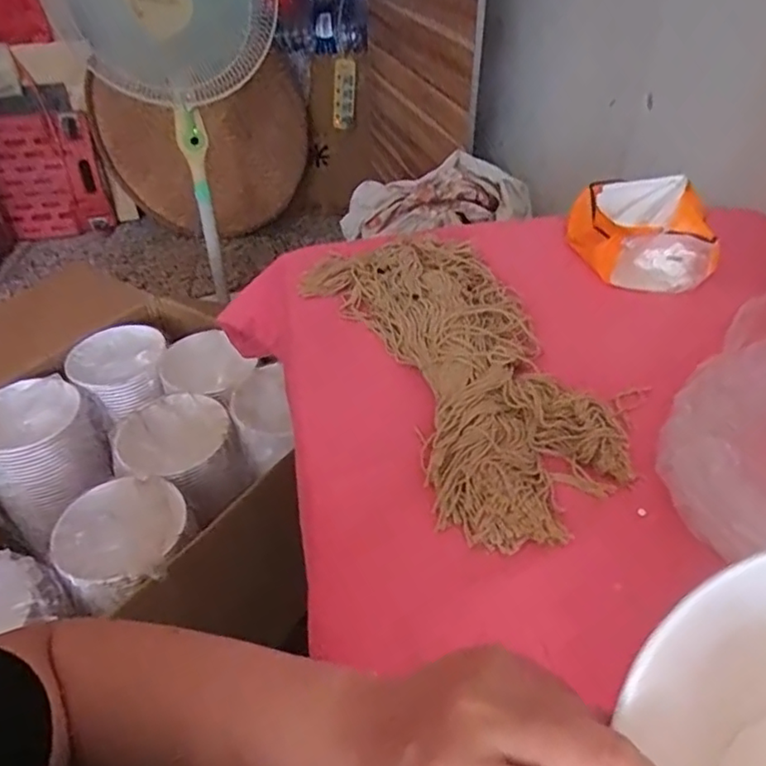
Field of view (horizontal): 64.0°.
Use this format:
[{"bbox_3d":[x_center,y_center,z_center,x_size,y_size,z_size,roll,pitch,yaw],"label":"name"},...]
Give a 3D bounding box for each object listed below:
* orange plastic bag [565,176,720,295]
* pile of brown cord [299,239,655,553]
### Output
[{"bbox_3d":[0.267,-0.165,0.649,0.100,0.082,0.146,-9,41,-9],"label":"orange plastic bag"},{"bbox_3d":[0.064,-0.032,0.528,0.171,0.042,0.377,-15,43,-17],"label":"pile of brown cord"}]

